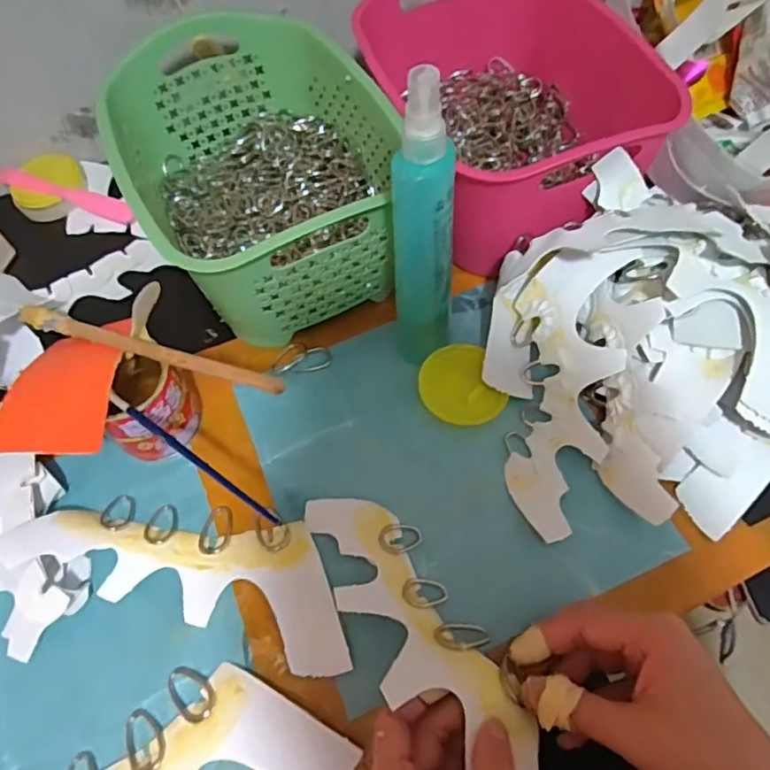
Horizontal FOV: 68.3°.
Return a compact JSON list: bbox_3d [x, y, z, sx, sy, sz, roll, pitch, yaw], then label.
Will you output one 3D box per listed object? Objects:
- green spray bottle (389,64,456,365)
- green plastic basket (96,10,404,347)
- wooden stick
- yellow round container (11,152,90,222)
[{"bbox_3d":[0.025,-0.083,0.352,0.040,0.211,0.034,-3,61,1],"label":"green spray bottle"},{"bbox_3d":[-0.109,-0.180,0.469,0.186,0.116,0.292,-24,62,-11],"label":"green plastic basket"},{"bbox_3d":[-0.159,-0.025,0.354,0.264,0.010,0.013,14,61,32],"label":"wooden stick"},{"bbox_3d":[-0.324,-0.193,0.554,0.068,0.025,0.062,-1,61,2],"label":"yellow round container"}]

